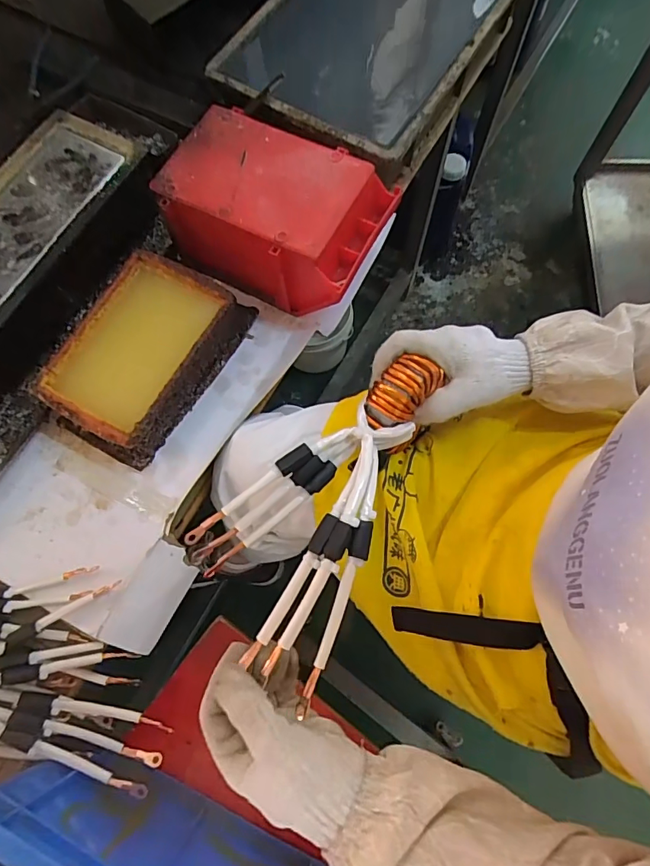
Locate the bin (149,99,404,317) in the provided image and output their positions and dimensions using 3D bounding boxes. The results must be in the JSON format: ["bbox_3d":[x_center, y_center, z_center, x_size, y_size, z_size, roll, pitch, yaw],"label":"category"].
[{"bbox_3d":[-0.054,-0.242,0.527,0.226,0.104,0.145,26,75,9],"label":"bin"}]

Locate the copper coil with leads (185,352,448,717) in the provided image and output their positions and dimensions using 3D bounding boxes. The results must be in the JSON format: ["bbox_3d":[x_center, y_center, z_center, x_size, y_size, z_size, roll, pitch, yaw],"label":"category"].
[{"bbox_3d":[-0.003,0.048,0.378,0.129,0.036,0.278,29,76,10],"label":"copper coil with leads"}]

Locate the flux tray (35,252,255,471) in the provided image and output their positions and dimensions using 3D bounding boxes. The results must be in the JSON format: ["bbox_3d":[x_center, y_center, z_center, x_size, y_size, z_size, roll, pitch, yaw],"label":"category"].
[{"bbox_3d":[-0.197,-0.088,0.519,0.136,0.067,0.224,29,76,10],"label":"flux tray"}]

